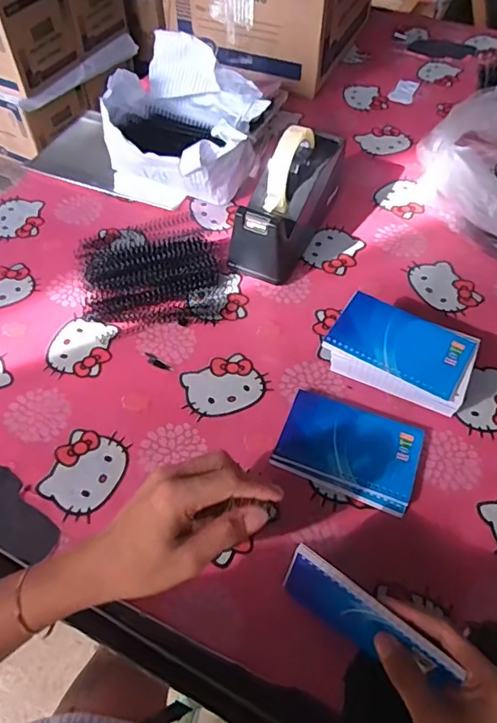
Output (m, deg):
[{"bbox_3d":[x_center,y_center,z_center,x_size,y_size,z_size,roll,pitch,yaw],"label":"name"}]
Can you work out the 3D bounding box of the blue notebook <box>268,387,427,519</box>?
[{"bbox_3d":[0.097,0.081,0.490,0.127,0.014,0.089,20,58,13],"label":"blue notebook"}]

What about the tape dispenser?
[{"bbox_3d":[0.051,-0.199,0.620,0.065,0.126,0.197,23,59,15],"label":"tape dispenser"}]

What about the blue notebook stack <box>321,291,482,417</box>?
[{"bbox_3d":[0.153,-0.002,0.525,0.135,0.060,0.083,25,59,16],"label":"blue notebook stack"}]

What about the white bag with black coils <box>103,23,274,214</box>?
[{"bbox_3d":[-0.089,-0.317,0.700,0.209,0.136,0.177,23,58,15],"label":"white bag with black coils"}]

